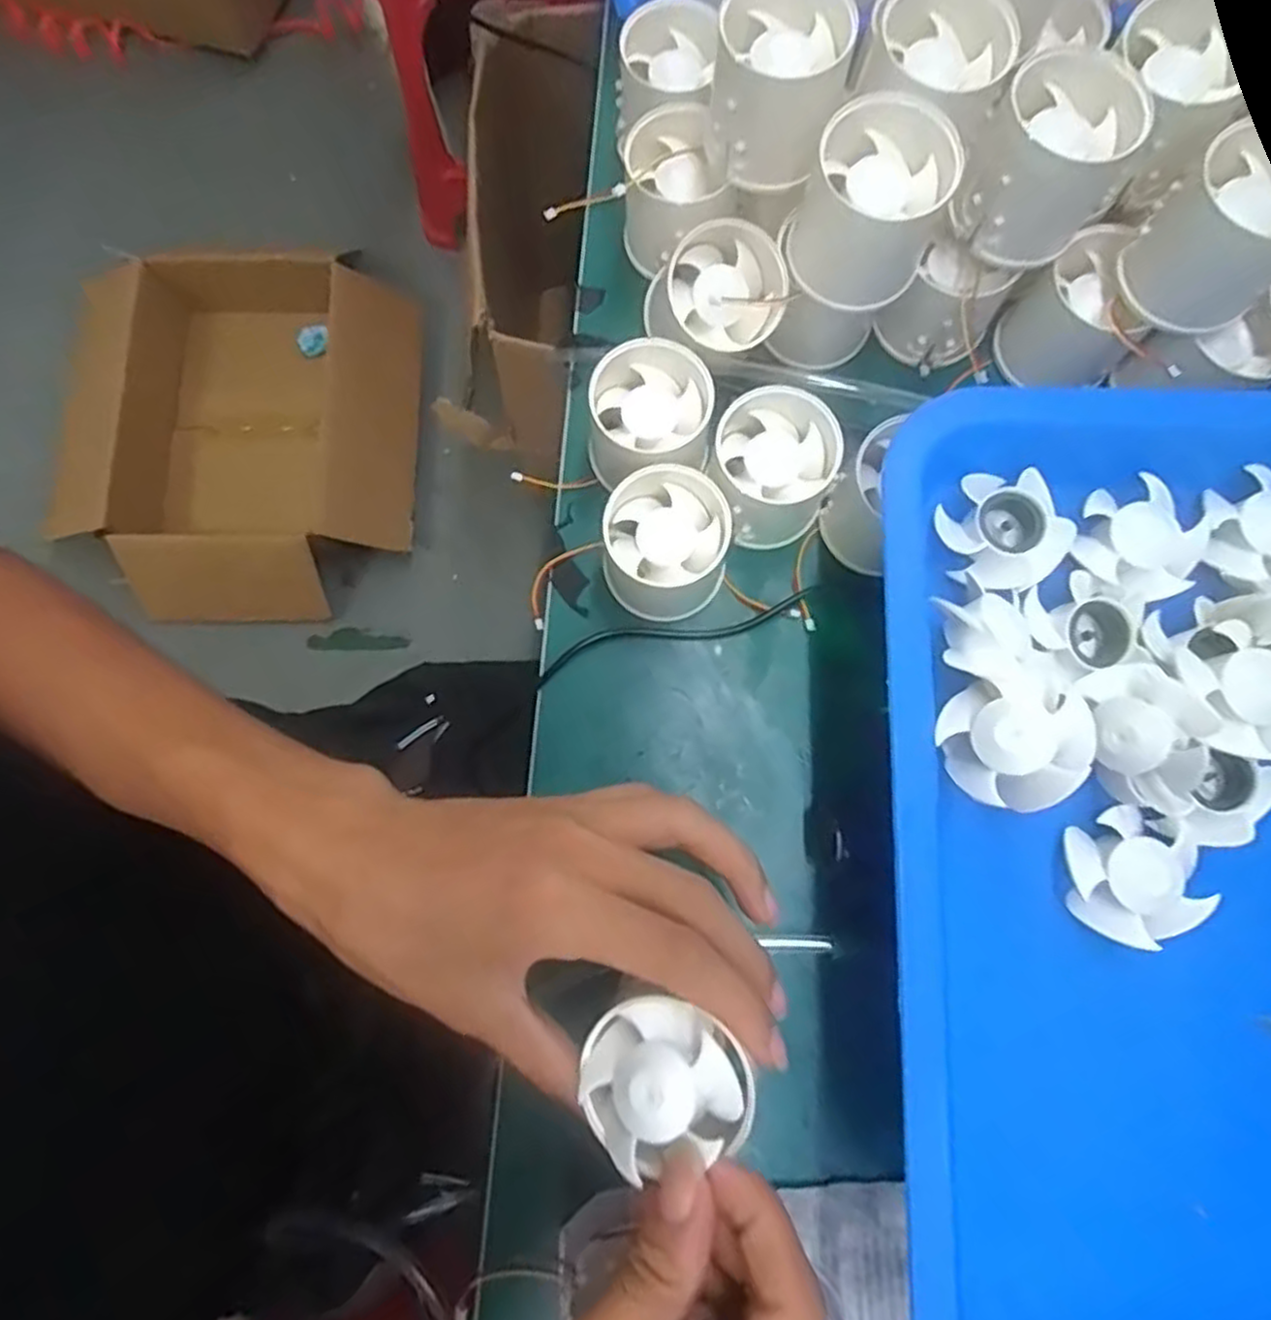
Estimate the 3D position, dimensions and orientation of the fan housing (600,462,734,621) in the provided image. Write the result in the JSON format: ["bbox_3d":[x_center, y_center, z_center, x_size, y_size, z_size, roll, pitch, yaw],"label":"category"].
[{"bbox_3d":[0.013,-0.049,0.329,0.050,0.051,0.051,-23,81,-4],"label":"fan housing"}]

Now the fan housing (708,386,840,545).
[{"bbox_3d":[0.061,-0.083,0.334,0.053,0.047,0.051,-35,82,-6],"label":"fan housing"}]

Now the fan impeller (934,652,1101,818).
[{"bbox_3d":[0.123,0.025,0.245,0.046,0.020,0.044,0,80,0],"label":"fan impeller"}]

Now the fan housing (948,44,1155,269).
[{"bbox_3d":[0.159,-0.194,0.297,0.057,0.049,0.054,0,80,0],"label":"fan housing"}]

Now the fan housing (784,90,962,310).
[{"bbox_3d":[0.092,-0.176,0.296,0.051,0.051,0.049,0,80,0],"label":"fan housing"}]

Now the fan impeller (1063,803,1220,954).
[{"bbox_3d":[0.166,0.071,0.254,0.040,0.014,0.042,0,80,0],"label":"fan impeller"}]

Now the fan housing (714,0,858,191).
[{"bbox_3d":[0.057,-0.230,0.304,0.048,0.049,0.050,0,80,0],"label":"fan housing"}]

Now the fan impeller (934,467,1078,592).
[{"bbox_3d":[0.130,-0.046,0.273,0.040,0.012,0.042,-28,81,-5],"label":"fan impeller"}]

